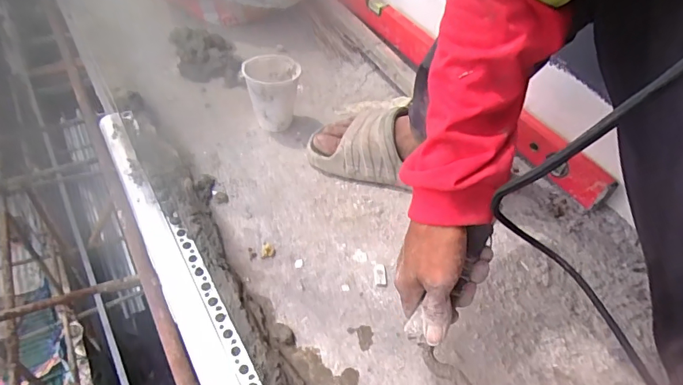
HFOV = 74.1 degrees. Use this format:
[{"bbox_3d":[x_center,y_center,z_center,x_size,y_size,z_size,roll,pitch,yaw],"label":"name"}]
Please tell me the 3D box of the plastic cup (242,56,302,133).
[{"bbox_3d":[-0.099,-0.139,0.654,0.079,0.090,0.066,-6,48,-12],"label":"plastic cup"}]

